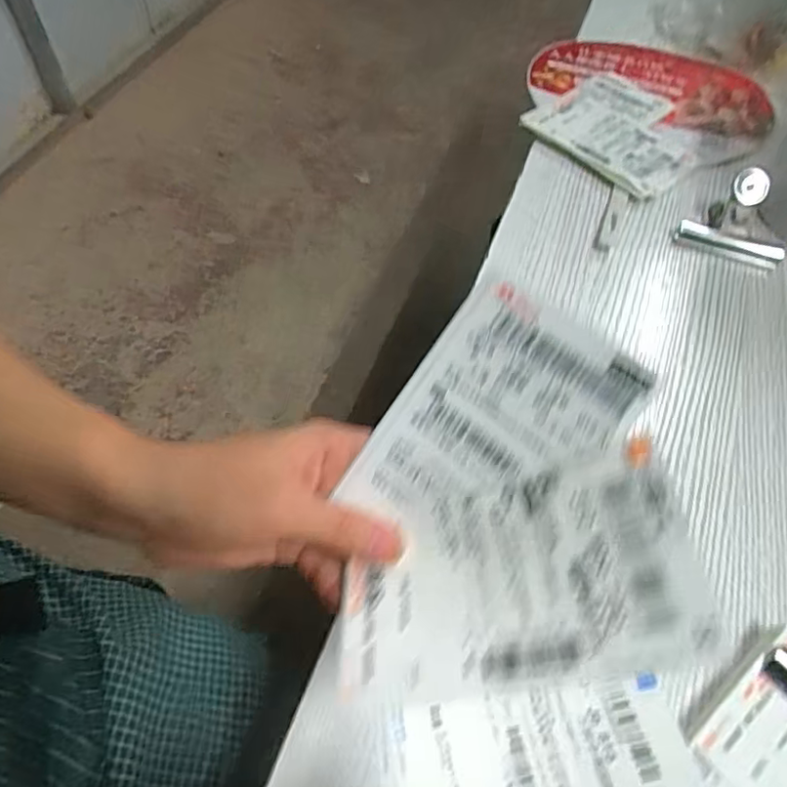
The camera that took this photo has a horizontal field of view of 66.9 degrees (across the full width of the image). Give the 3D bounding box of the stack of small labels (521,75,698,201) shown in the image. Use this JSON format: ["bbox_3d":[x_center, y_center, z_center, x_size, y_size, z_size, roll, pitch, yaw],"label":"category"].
[{"bbox_3d":[0.204,-0.247,0.543,0.148,0.014,0.158,-39,66,-24],"label":"stack of small labels"}]

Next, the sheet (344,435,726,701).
[{"bbox_3d":[0.039,0.067,0.217,0.128,0.010,0.071,-17,56,20],"label":"sheet"}]

